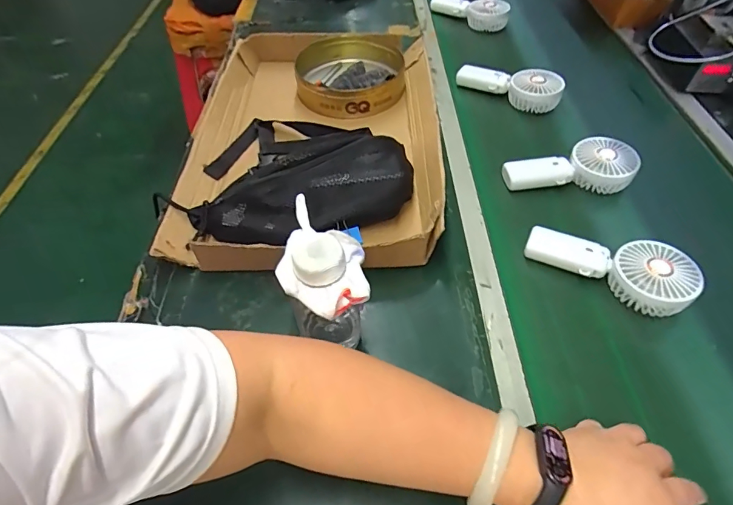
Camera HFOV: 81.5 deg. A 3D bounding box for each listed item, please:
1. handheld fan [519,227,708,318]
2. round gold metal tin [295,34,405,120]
[{"bbox_3d":[0.291,0.008,0.510,0.181,0.044,0.077,28,55,18],"label":"handheld fan"},{"bbox_3d":[-0.026,-0.315,0.750,0.190,0.051,0.190,2,51,-2],"label":"round gold metal tin"}]

